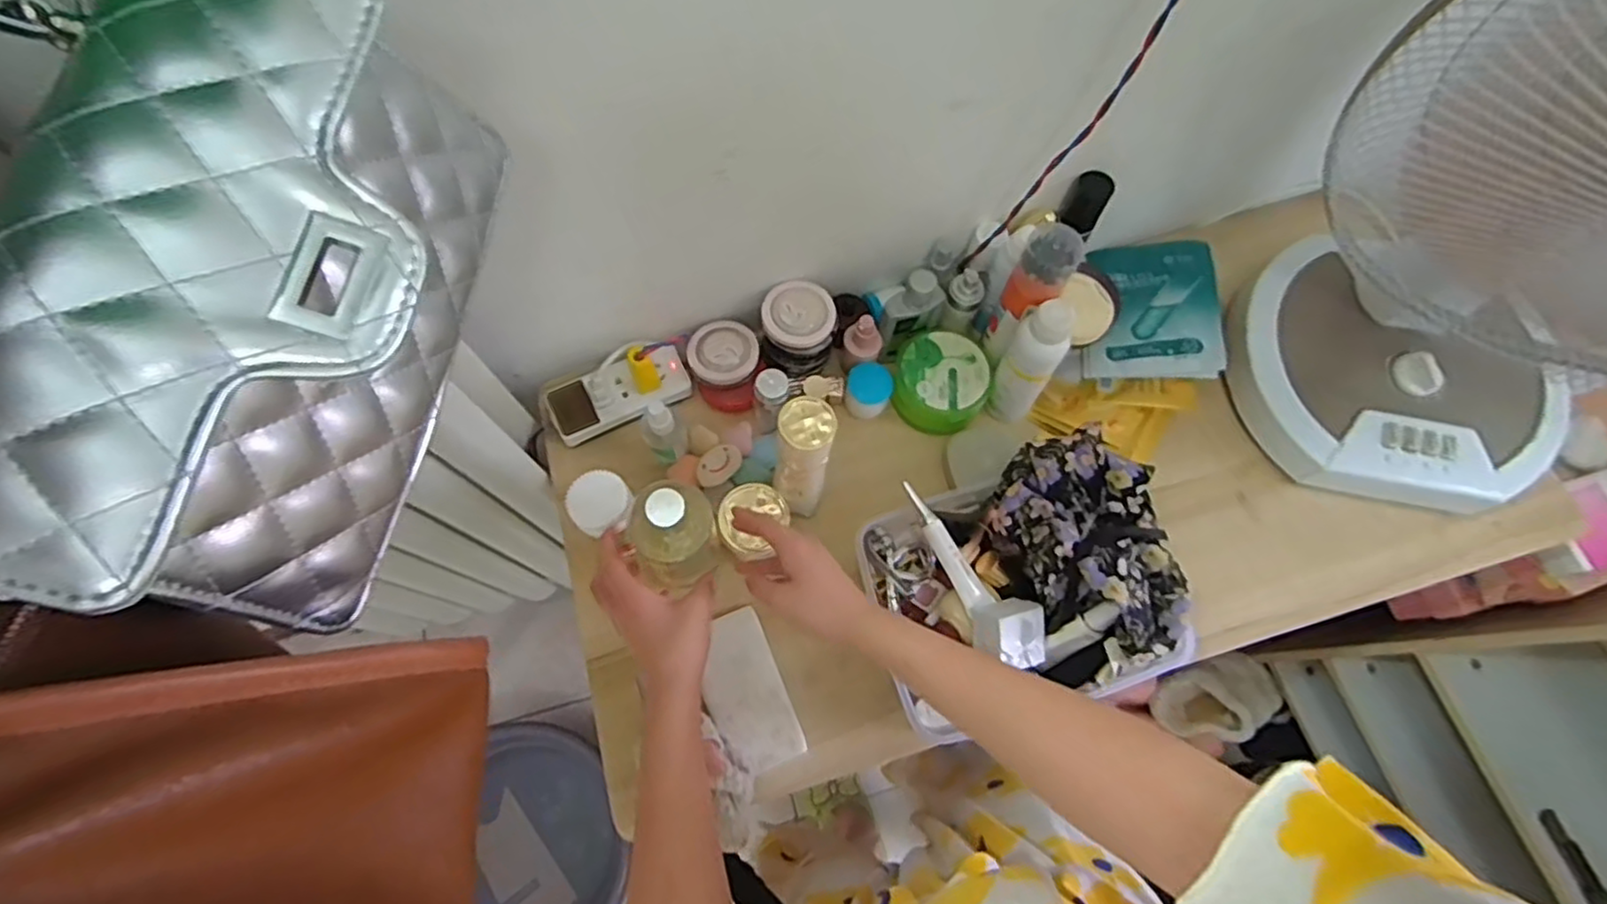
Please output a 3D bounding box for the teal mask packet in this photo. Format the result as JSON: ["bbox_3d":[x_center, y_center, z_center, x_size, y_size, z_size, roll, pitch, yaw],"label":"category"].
[{"bbox_3d":[0.383,-0.158,0.761,0.130,0.017,0.177,0,62,25],"label":"teal mask packet"}]

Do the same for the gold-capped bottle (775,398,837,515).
[{"bbox_3d":[0.000,0.007,0.600,0.043,0.151,0.053,9,71,2],"label":"gold-capped bottle"}]

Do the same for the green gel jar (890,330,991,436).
[{"bbox_3d":[0.141,-0.071,0.730,0.096,0.060,0.098,0,71,-1],"label":"green gel jar"}]

